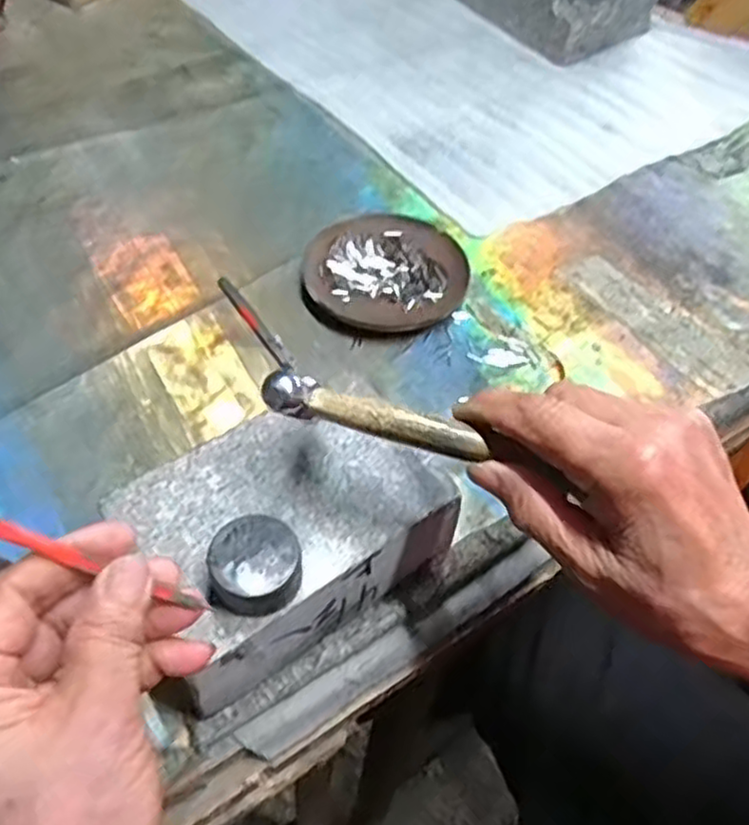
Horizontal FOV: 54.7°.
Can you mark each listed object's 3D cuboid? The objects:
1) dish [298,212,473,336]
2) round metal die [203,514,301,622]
[{"bbox_3d":[0.007,-0.101,0.518,0.113,0.014,0.105,2,52,-3],"label":"dish"},{"bbox_3d":[-0.050,0.065,0.303,0.036,0.020,0.038,3,53,-5],"label":"round metal die"}]

